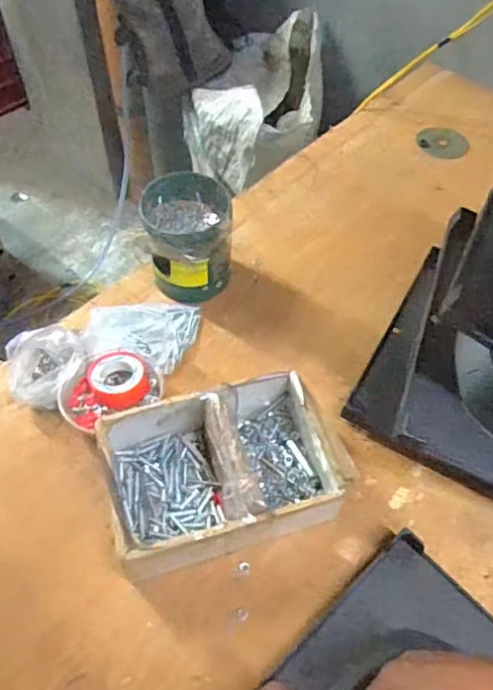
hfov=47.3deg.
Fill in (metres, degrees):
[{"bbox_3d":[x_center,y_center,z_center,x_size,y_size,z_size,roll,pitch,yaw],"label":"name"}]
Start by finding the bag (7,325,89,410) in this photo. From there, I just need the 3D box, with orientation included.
[{"bbox_3d":[-0.233,0.028,0.670,0.092,0.053,0.092,-26,58,-17],"label":"bag"}]

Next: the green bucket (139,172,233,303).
[{"bbox_3d":[-0.074,-0.135,0.742,0.107,0.126,0.112,-8,54,-5],"label":"green bucket"}]

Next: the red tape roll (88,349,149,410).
[{"bbox_3d":[-0.149,0.039,0.653,0.063,0.022,0.071,-36,61,-22],"label":"red tape roll"}]

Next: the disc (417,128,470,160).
[{"bbox_3d":[0.342,-0.350,0.978,0.087,0.006,0.072,15,64,3],"label":"disc"}]

